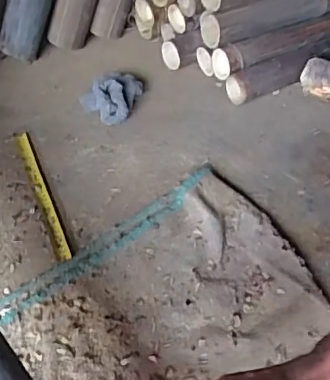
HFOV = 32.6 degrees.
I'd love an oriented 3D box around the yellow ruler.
[{"bbox_3d":[-0.190,-0.003,0.862,0.021,0.010,0.292,-18,45,-14],"label":"yellow ruler"}]

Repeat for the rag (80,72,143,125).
[{"bbox_3d":[-0.083,-0.170,0.993,0.115,0.059,0.089,-25,47,-21],"label":"rag"}]

